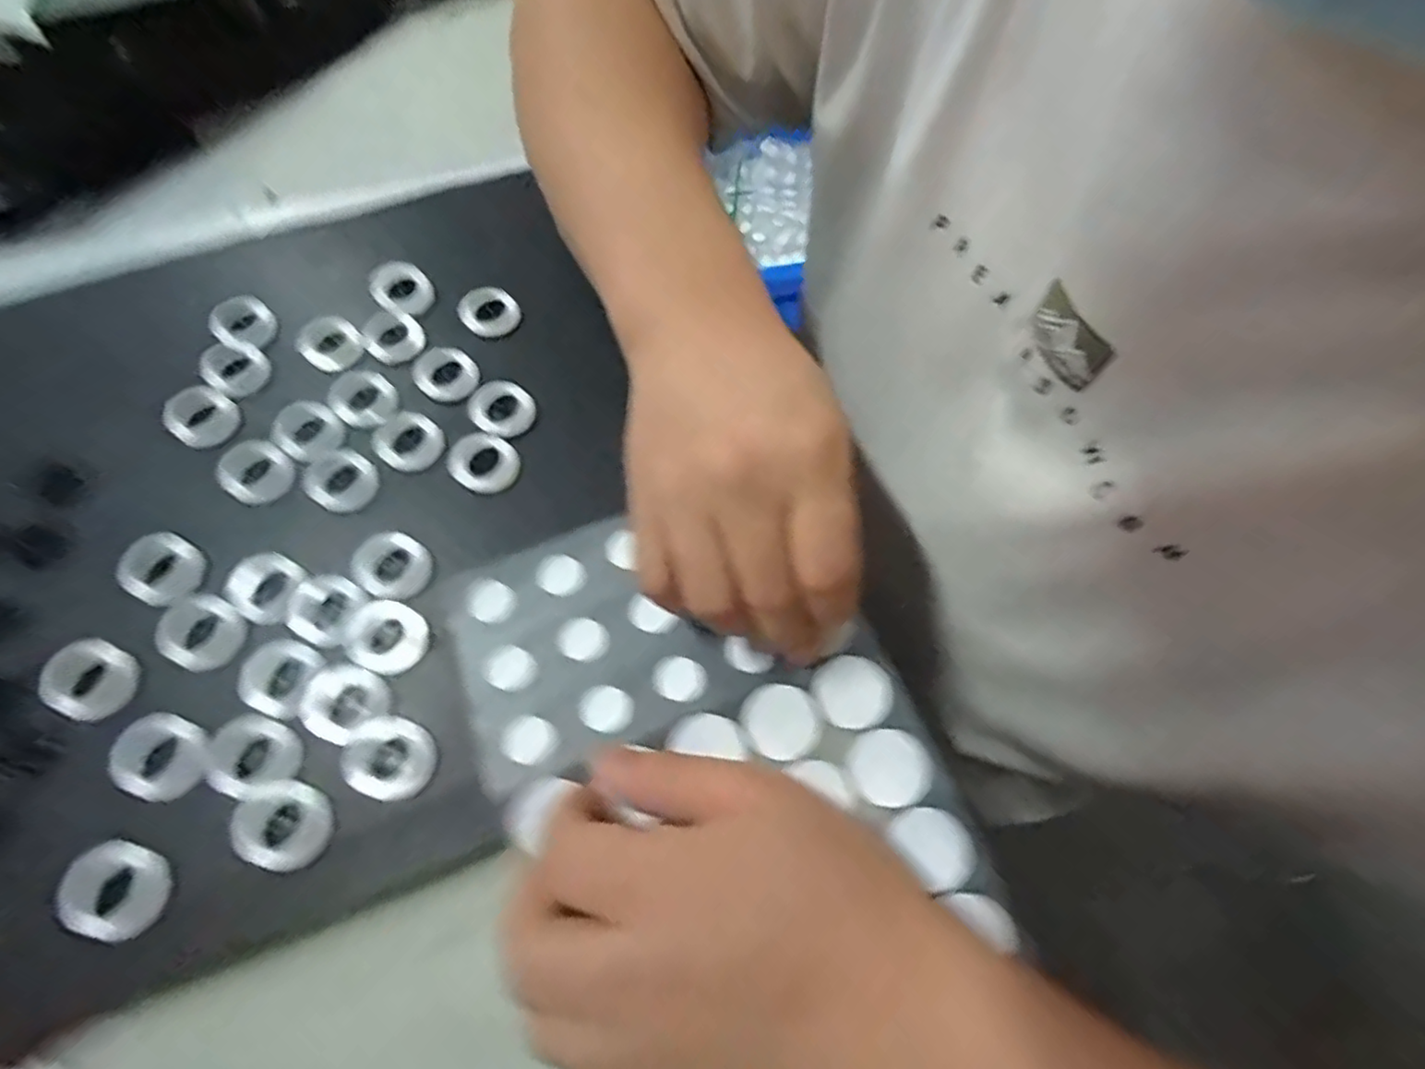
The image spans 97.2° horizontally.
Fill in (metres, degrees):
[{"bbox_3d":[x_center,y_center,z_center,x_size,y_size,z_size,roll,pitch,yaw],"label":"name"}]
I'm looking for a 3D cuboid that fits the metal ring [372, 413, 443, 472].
[{"bbox_3d":[-0.145,-0.045,0.301,0.028,0.005,0.033,-42,72,-15],"label":"metal ring"}]

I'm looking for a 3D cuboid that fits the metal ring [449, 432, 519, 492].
[{"bbox_3d":[-0.106,-0.034,0.291,0.029,0.006,0.027,-1,67,1],"label":"metal ring"}]

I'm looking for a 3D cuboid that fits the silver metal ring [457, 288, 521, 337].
[{"bbox_3d":[-0.118,-0.118,0.334,0.028,0.008,0.028,-1,67,1],"label":"silver metal ring"}]

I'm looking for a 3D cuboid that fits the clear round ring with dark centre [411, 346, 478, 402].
[{"bbox_3d":[-0.135,-0.081,0.315,0.035,0.005,0.027,30,71,14],"label":"clear round ring with dark centre"}]

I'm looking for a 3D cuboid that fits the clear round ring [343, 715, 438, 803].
[{"bbox_3d":[-0.124,0.085,0.241,0.035,0.007,0.029,18,68,9],"label":"clear round ring"}]

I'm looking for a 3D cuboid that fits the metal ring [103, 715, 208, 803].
[{"bbox_3d":[-0.210,0.085,0.240,0.033,0.008,0.028,17,68,9],"label":"metal ring"}]

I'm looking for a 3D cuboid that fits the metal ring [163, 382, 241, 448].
[{"bbox_3d":[-0.249,-0.058,0.307,0.028,0.014,0.028,-1,67,1],"label":"metal ring"}]

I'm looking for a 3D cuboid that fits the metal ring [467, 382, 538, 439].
[{"bbox_3d":[-0.103,-0.063,0.304,0.031,0.004,0.027,40,73,17],"label":"metal ring"}]

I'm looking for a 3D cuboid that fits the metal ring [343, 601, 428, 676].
[{"bbox_3d":[-0.135,0.042,0.259,0.032,0.004,0.028,32,71,14],"label":"metal ring"}]

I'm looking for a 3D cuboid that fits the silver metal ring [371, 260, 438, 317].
[{"bbox_3d":[-0.166,-0.130,0.338,0.028,0.013,0.034,-37,70,-13],"label":"silver metal ring"}]

